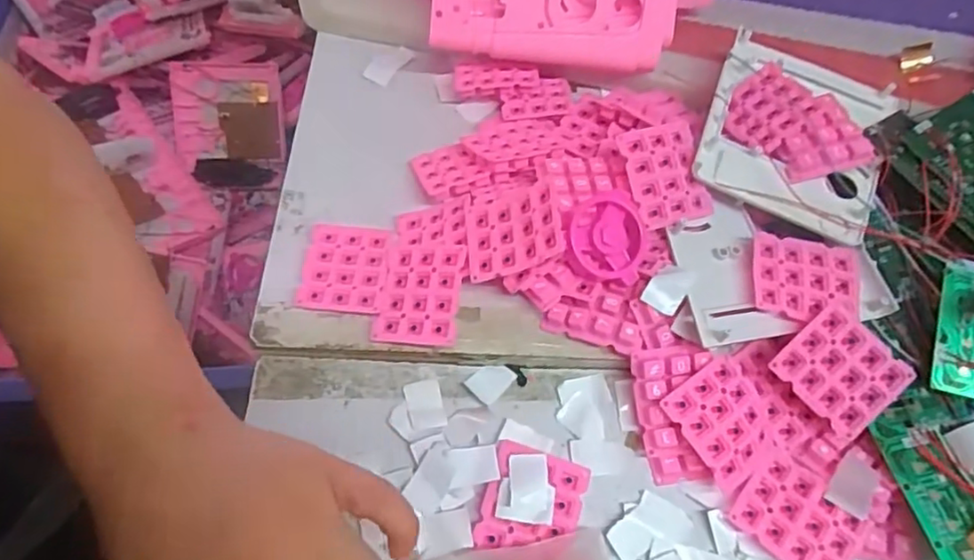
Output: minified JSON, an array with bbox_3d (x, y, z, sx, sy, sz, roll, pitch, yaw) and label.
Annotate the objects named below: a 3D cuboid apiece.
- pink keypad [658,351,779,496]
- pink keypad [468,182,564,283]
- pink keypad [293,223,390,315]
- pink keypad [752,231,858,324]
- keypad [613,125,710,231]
[{"bbox_3d":[0.131,0.078,0.343,0.049,0.012,0.059,-33,83,-13],"label":"pink keypad"},{"bbox_3d":[0.015,-0.029,0.360,0.057,0.006,0.051,-18,60,25],"label":"pink keypad"},{"bbox_3d":[-0.086,-0.008,0.381,0.051,0.004,0.058,6,62,1],"label":"pink keypad"},{"bbox_3d":[0.182,-0.001,0.355,0.059,0.007,0.052,12,62,4],"label":"pink keypad"},{"bbox_3d":[0.108,-0.063,0.376,0.048,0.006,0.059,-12,88,-11],"label":"keypad"}]

